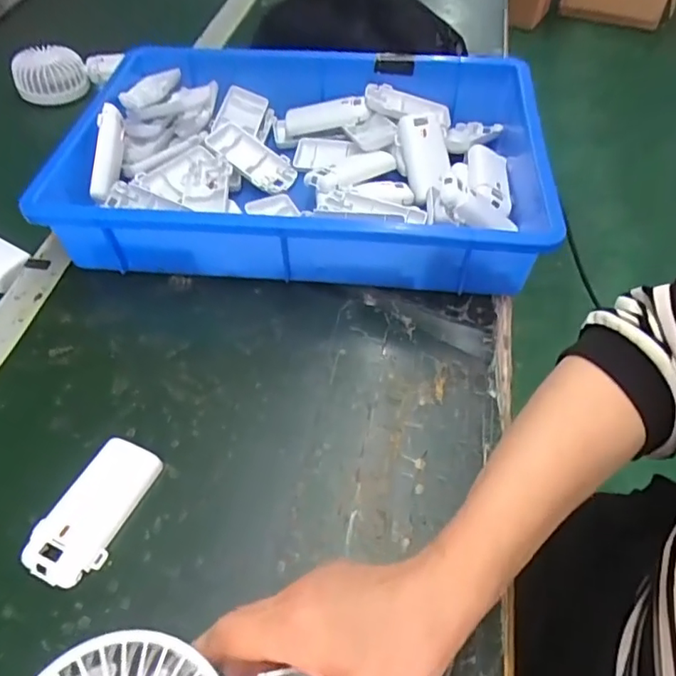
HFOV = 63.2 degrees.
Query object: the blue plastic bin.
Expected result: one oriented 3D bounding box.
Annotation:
[{"bbox_3d":[-0.021,-0.173,0.526,0.413,0.078,0.286,7,52,6],"label":"blue plastic bin"}]

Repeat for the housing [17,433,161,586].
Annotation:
[{"bbox_3d":[-0.157,0.110,0.355,0.047,0.016,0.093,19,55,15],"label":"housing"}]

